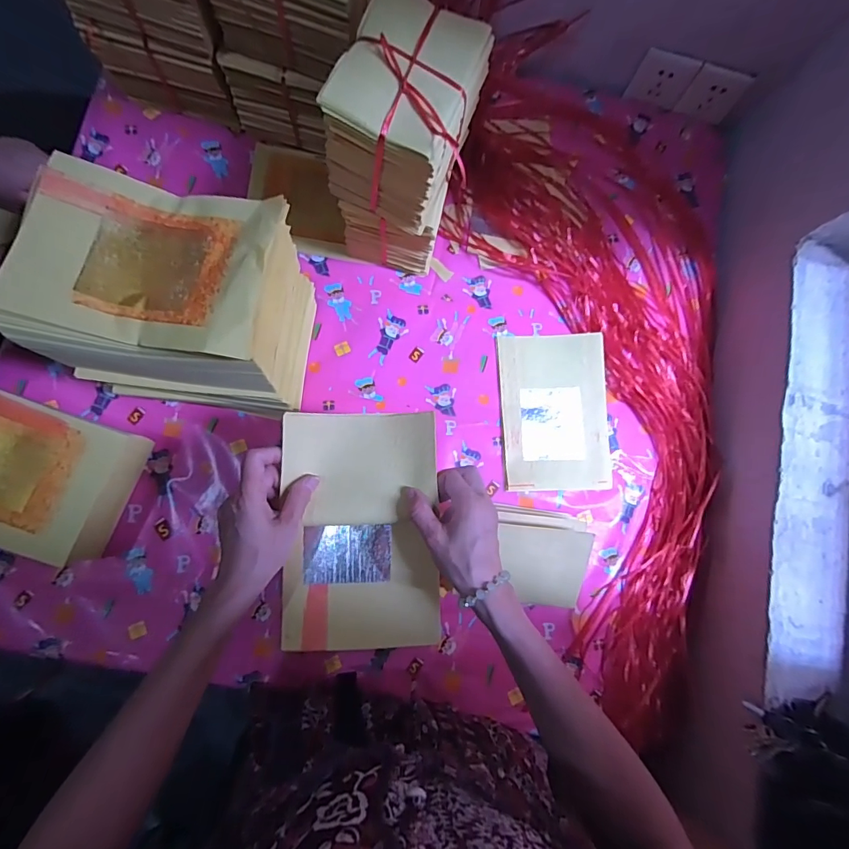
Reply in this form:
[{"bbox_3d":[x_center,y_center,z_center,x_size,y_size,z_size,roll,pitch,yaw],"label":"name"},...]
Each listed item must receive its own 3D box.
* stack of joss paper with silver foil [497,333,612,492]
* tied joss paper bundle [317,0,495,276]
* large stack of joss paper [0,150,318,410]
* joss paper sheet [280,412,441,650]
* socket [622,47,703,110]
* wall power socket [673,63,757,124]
[{"bbox_3d":[0.192,-0.021,0.657,0.159,0.017,0.230,-1,82,-6],"label":"stack of joss paper with silver foil"},{"bbox_3d":[-0.027,-0.324,0.543,0.128,0.245,0.158,19,81,-3],"label":"tied joss paper bundle"},{"bbox_3d":[-0.257,-0.127,0.483,0.228,0.195,0.180,9,81,-5],"label":"large stack of joss paper"},{"bbox_3d":[-0.063,0.107,0.449,0.152,0.031,0.230,0,82,-6],"label":"joss paper sheet"},{"bbox_3d":[0.376,-0.546,0.705,0.086,0.070,0.004,14,62,-3],"label":"socket"},{"bbox_3d":[0.463,-0.530,0.715,0.088,0.076,0.011,9,67,-10],"label":"wall power socket"}]

